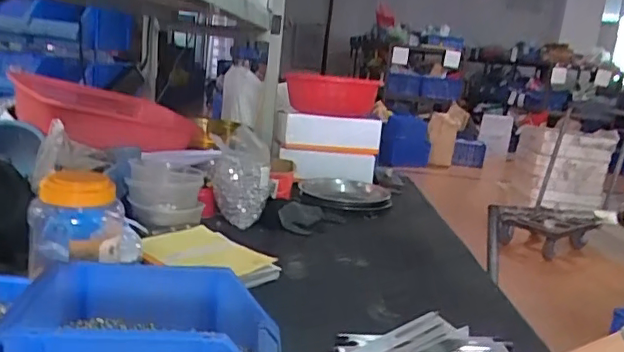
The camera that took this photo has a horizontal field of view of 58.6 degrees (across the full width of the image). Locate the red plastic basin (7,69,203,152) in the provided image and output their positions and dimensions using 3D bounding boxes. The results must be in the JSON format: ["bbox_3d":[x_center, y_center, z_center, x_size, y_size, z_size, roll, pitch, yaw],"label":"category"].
[{"bbox_3d":[-0.431,-0.138,1.207,0.362,0.114,0.362,6,14,-1],"label":"red plastic basin"}]

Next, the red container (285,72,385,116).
[{"bbox_3d":[0.054,-0.216,1.449,0.193,0.101,0.231,1,14,-20],"label":"red container"}]

